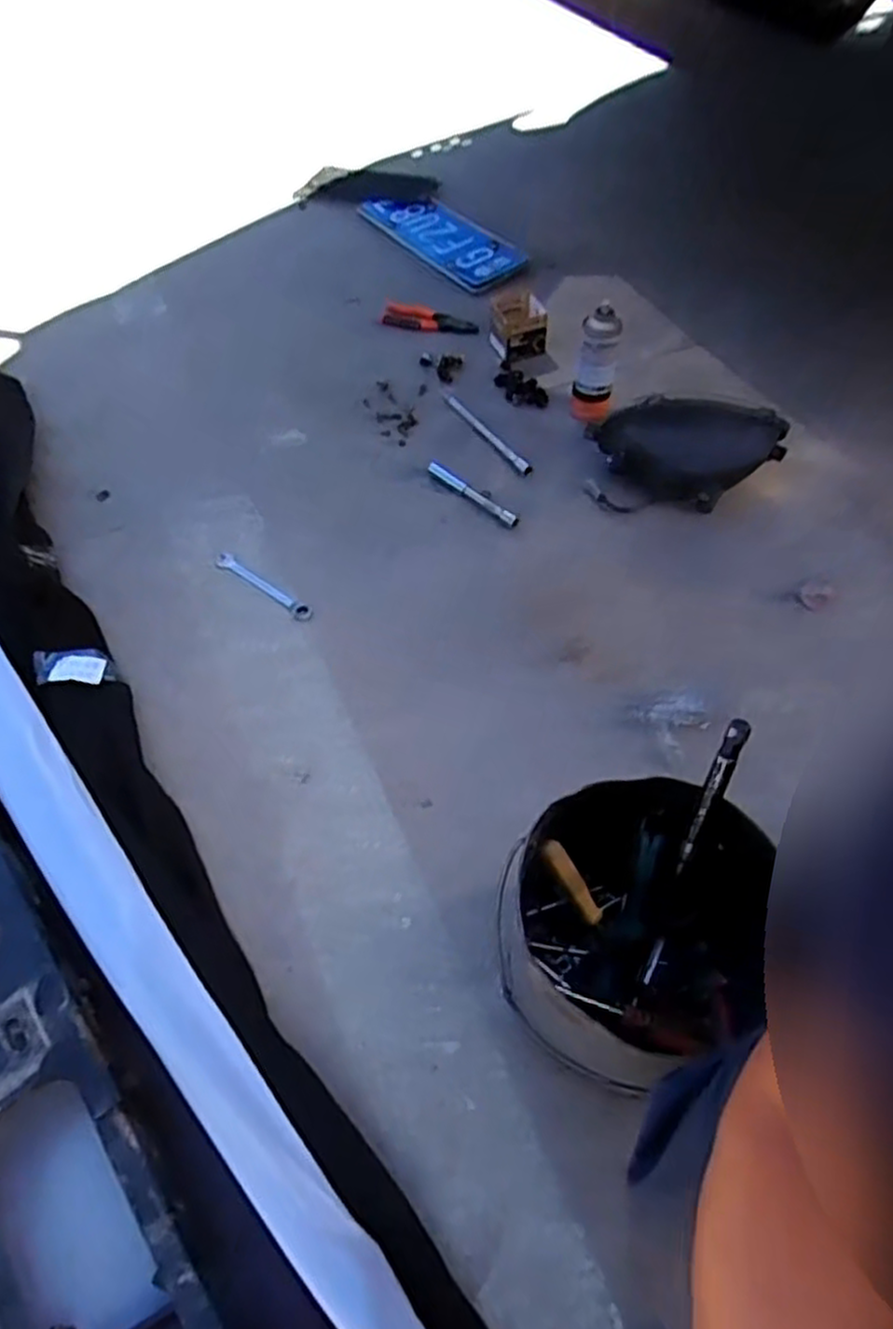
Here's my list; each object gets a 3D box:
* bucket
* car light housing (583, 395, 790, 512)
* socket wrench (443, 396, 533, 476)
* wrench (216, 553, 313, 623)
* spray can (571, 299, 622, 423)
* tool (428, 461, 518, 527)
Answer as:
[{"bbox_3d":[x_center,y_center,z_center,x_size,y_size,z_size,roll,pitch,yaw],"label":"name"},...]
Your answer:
[{"bbox_3d":[0.164,0.242,0.679,0.234,0.207,0.227,0,56,1],"label":"bucket"},{"bbox_3d":[0.352,-0.304,1.094,0.281,0.131,0.112,6,56,6],"label":"car light housing"},{"bbox_3d":[0.068,-0.387,1.230,0.022,0.017,0.224,-31,61,-18],"label":"socket wrench"},{"bbox_3d":[-0.267,-0.115,1.073,0.188,0.005,0.027,33,63,21],"label":"wrench"},{"bbox_3d":[0.239,-0.474,1.186,0.063,0.179,0.060,0,56,1],"label":"spray can"},{"bbox_3d":[0.040,-0.267,1.147,0.181,0.014,0.020,37,64,23],"label":"tool"}]

